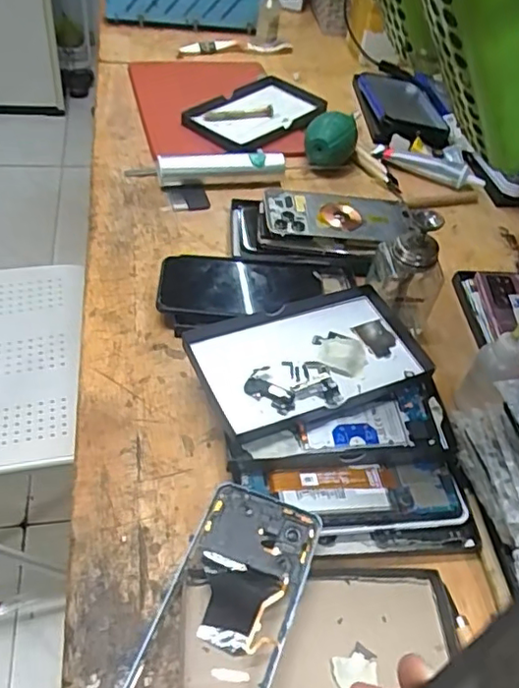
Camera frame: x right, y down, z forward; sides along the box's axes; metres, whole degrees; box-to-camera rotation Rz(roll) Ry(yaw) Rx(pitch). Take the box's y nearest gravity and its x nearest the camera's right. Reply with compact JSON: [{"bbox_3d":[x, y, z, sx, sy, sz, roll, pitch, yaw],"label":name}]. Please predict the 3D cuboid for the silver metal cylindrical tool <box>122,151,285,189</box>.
[{"bbox_3d":[-0.058,-0.203,0.689,0.177,0.028,0.033,-2,49,-9],"label":"silver metal cylindrical tool"}]

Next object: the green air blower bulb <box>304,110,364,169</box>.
[{"bbox_3d":[0.088,-0.249,0.737,0.061,0.060,0.060,15,49,5],"label":"green air blower bulb"}]

